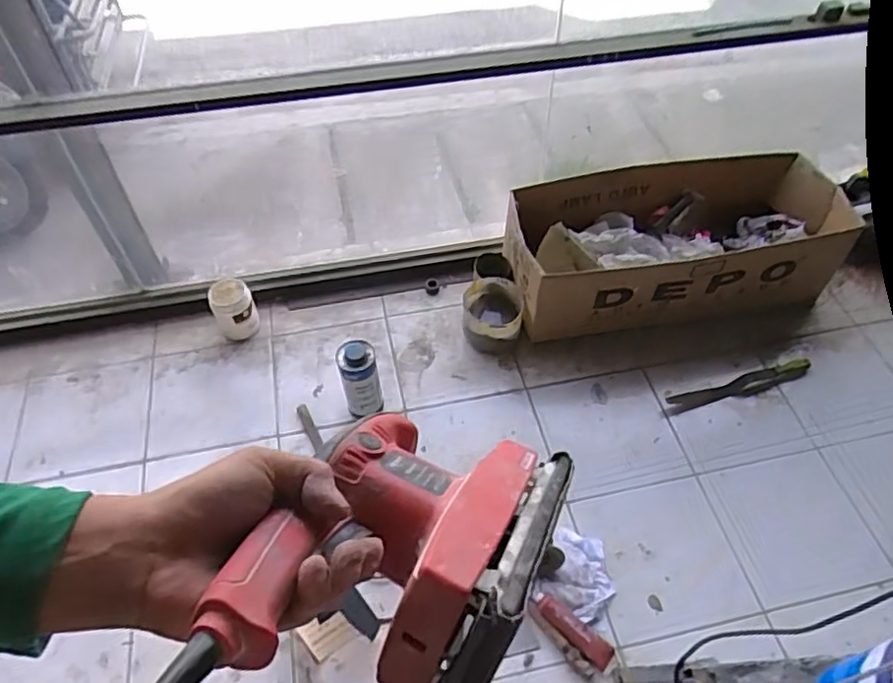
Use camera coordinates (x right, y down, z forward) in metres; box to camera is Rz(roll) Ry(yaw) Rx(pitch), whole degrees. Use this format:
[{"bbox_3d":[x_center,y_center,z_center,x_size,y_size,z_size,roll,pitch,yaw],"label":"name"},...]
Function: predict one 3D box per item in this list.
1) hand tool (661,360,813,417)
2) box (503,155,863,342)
[{"bbox_3d":[0.730,0.105,1.605,0.406,0.044,0.062,-15,54,-11],"label":"hand tool"},{"bbox_3d":[0.608,-0.252,1.717,0.892,0.246,0.364,-9,53,-7],"label":"box"}]

